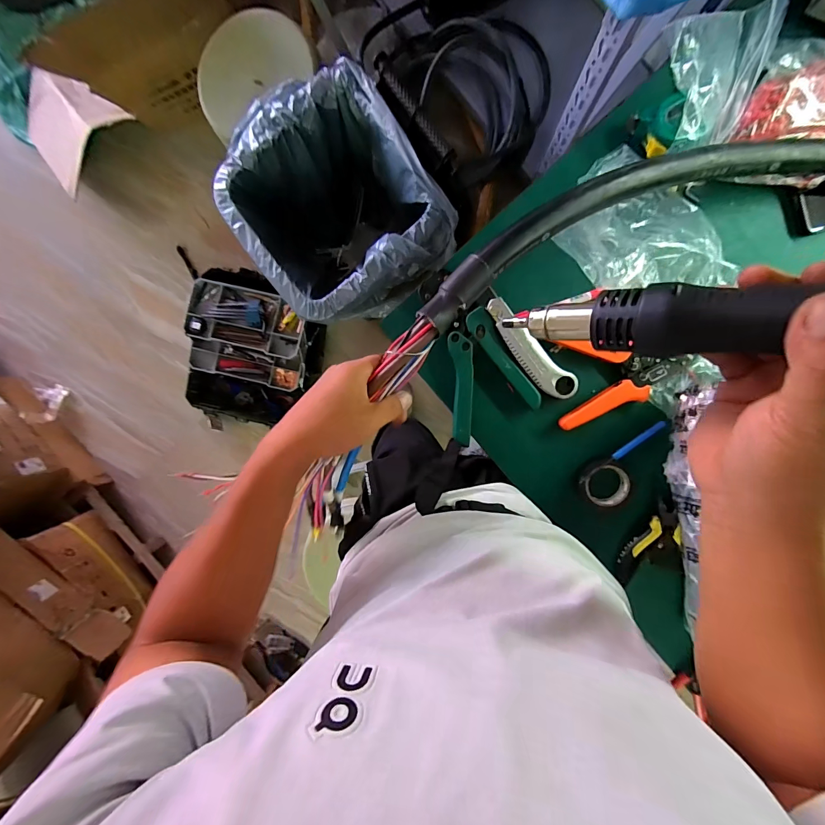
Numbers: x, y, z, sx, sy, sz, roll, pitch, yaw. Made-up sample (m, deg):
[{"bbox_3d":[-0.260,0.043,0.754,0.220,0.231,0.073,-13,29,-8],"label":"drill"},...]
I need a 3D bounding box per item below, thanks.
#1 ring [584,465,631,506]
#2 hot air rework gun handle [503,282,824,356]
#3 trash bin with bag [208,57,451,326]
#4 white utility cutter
[{"bbox_3d":[0.246,0.093,0.477,0.051,0.018,0.051,1,96,5],"label":"ring"},{"bbox_3d":[0.167,-0.046,0.188,0.238,0.029,0.034,12,99,42],"label":"hot air rework gun handle"},{"bbox_3d":[-0.169,-0.478,0.981,0.388,0.447,0.447,-34,92,8],"label":"trash bin with bag"},{"bbox_3d":[0.143,-0.075,0.460,0.036,0.010,0.149,-43,91,8],"label":"white utility cutter"}]

